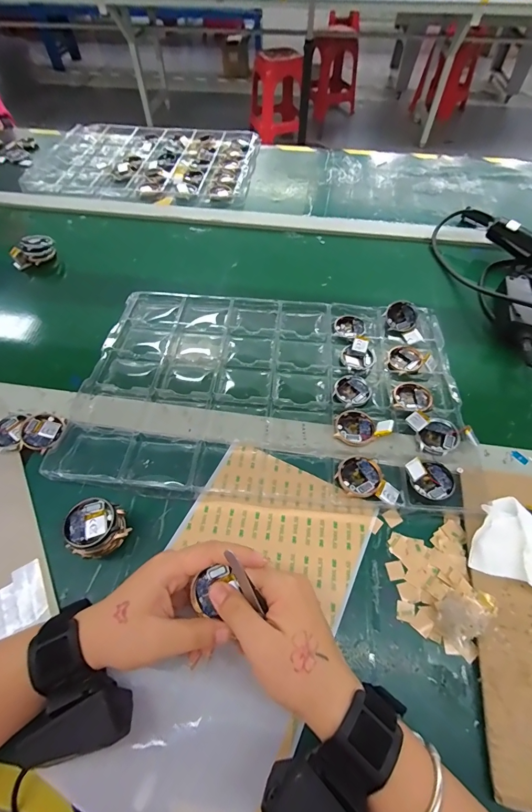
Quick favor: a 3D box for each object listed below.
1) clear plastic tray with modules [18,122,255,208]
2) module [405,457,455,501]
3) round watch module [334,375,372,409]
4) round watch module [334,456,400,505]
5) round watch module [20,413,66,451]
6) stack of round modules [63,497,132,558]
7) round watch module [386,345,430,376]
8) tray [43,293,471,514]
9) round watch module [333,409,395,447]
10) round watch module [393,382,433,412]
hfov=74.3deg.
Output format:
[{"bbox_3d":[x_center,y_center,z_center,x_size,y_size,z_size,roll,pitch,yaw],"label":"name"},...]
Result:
[{"bbox_3d":[-0.256,-0.533,0.762,0.456,0.020,0.297,5,57,4],"label":"clear plastic tray with modules"},{"bbox_3d":[0.166,0.074,0.357,0.047,0.012,0.040,8,57,6],"label":"module"},{"bbox_3d":[0.107,-0.019,0.433,0.045,0.004,0.044,0,56,0],"label":"round watch module"},{"bbox_3d":[0.102,0.079,0.361,0.044,0.016,0.059,-26,60,-16],"label":"round watch module"},{"bbox_3d":[-0.250,0.027,0.394,0.044,0.010,0.043,0,56,0],"label":"round watch module"},{"bbox_3d":[-0.155,0.115,0.326,0.045,0.037,0.045,9,57,7],"label":"stack of round modules"},{"bbox_3d":[0.182,-0.061,0.460,0.043,0.009,0.045,0,56,0],"label":"round watch module"},{"bbox_3d":[0.006,-0.030,0.434,0.436,0.020,0.294,5,56,4],"label":"tray"},{"bbox_3d":[0.107,0.025,0.393,0.056,0.016,0.043,30,62,19],"label":"round watch module"},{"bbox_3d":[0.177,-0.012,0.424,0.046,0.008,0.043,0,56,0],"label":"round watch module"}]

